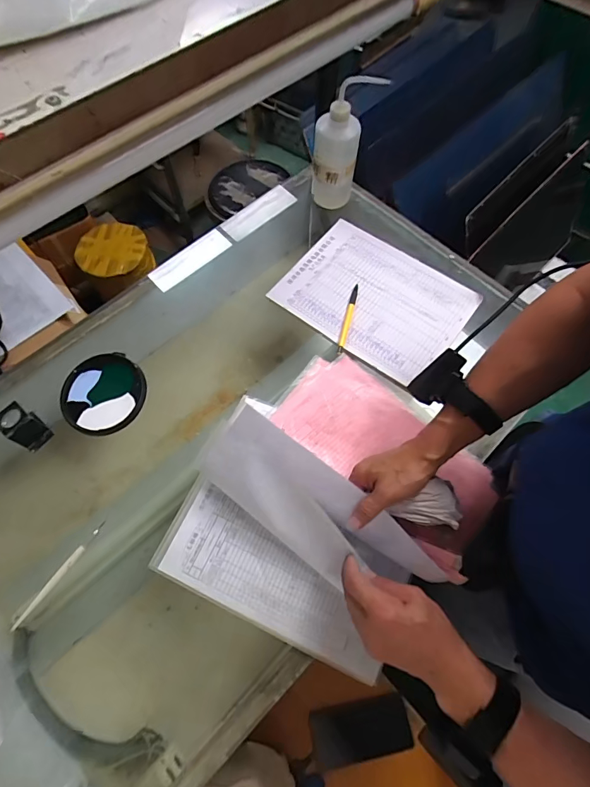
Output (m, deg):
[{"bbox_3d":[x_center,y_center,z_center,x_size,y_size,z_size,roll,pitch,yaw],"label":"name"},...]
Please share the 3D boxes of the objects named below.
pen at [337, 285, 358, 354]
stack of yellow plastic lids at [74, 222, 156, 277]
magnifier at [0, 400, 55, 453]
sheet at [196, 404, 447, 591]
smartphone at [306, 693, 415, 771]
[{"bbox_3d":[0.086,-0.124,0.651,0.011,0.011,0.137,13,67,5],"label":"pen"},{"bbox_3d":[-0.614,-0.482,1.361,0.237,0.085,0.229,-27,70,-11],"label":"stack of yellow plastic lids"},{"bbox_3d":[-0.378,0.046,0.561,0.053,0.047,0.043,28,70,11],"label":"magnifier"},{"bbox_3d":[0.024,0.142,0.488,0.296,0.029,0.119,38,108,-1],"label":"sheet"},{"bbox_3d":[0.112,0.576,0.689,0.164,0.007,0.080,-10,67,-5],"label":"smartphone"}]

